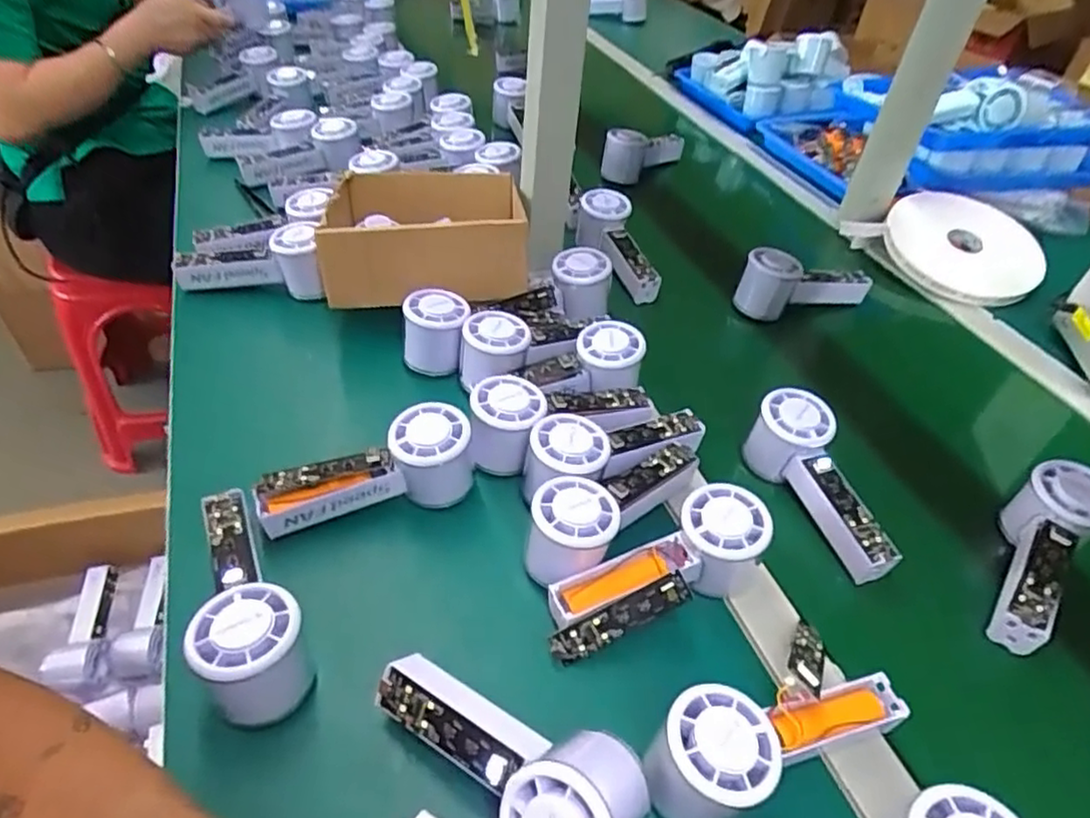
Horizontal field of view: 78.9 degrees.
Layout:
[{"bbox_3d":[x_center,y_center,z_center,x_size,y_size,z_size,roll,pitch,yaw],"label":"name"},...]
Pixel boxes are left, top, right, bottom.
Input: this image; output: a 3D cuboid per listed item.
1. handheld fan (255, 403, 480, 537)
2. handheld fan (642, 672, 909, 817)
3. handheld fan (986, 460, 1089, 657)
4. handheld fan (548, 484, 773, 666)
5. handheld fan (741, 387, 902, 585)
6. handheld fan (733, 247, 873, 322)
[{"bbox_3d":[-0.123,0.049,0.474,0.149,0.060,0.051,-18,48,-6],"label":"handheld fan"},{"bbox_3d":[0.127,0.181,0.365,0.152,0.059,0.059,0,43,-24],"label":"handheld fan"},{"bbox_3d":[0.354,0.107,0.473,0.050,0.052,0.152,30,62,22],"label":"handheld fan"},{"bbox_3d":[0.075,0.105,0.426,0.161,0.064,0.058,-18,49,-23],"label":"handheld fan"},{"bbox_3d":[0.205,0.055,0.495,0.050,0.057,0.139,-6,45,-13],"label":"handheld fan"},{"bbox_3d":[0.277,-0.138,0.704,0.151,0.062,0.048,-10,46,-16],"label":"handheld fan"}]

